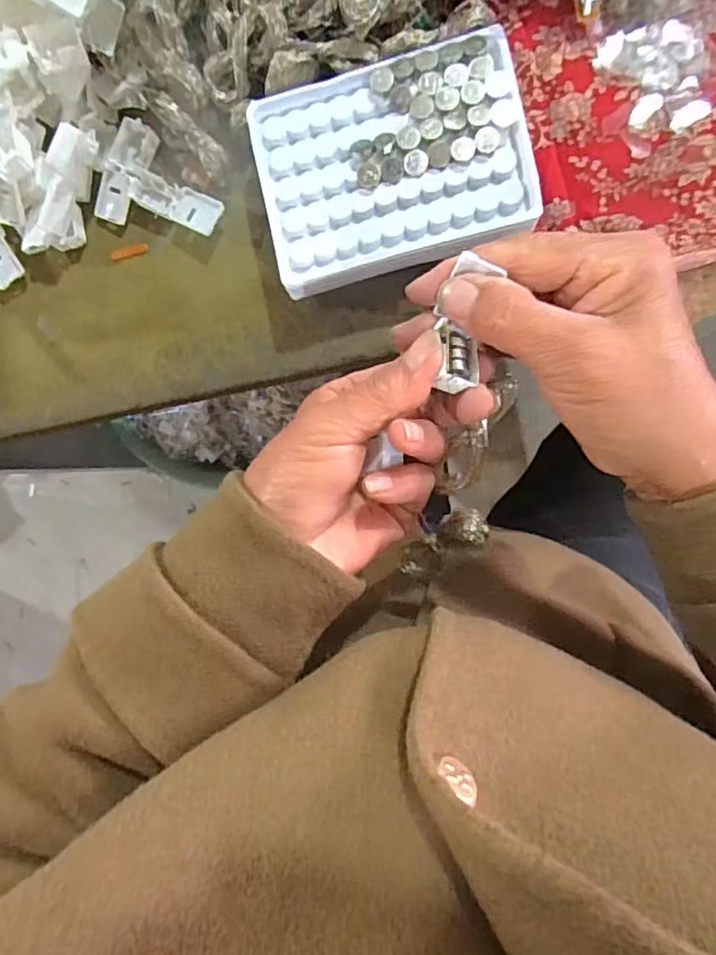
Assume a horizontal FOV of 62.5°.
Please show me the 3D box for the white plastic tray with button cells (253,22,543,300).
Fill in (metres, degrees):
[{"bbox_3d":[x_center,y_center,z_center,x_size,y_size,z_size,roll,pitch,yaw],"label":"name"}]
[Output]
[{"bbox_3d":[0.017,-0.153,0.293,0.128,0.021,0.096,-12,94,9],"label":"white plastic tray with button cells"}]

